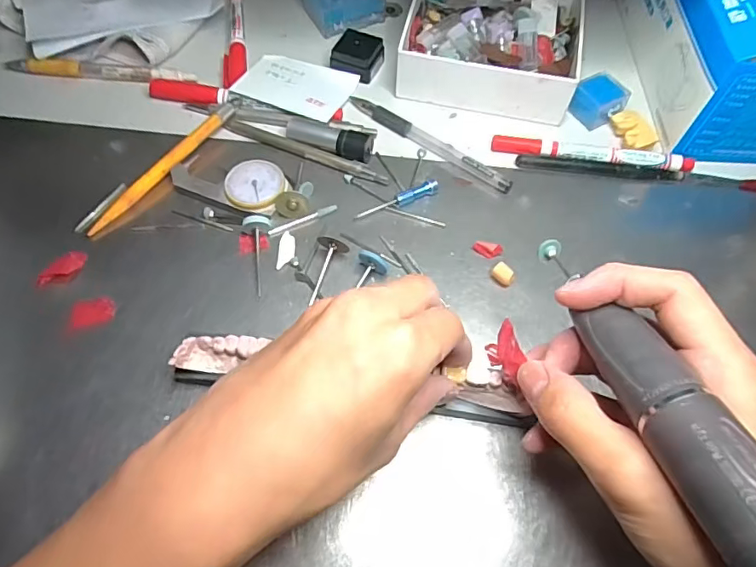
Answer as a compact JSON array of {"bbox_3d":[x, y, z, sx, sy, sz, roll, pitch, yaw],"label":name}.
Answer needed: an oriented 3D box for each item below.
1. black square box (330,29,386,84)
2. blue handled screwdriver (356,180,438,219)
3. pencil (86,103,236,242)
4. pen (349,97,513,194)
[{"bbox_3d":[-0.015,-0.176,0.394,0.032,0.017,0.032,24,63,11],"label":"black square box"},{"bbox_3d":[0.012,-0.054,0.333,0.058,0.009,0.007,-20,63,-13],"label":"blue handled screwdriver"},{"bbox_3d":[-0.139,-0.078,0.339,0.009,0.010,0.127,31,64,14],"label":"pencil"},{"bbox_3d":[0.035,-0.100,0.361,0.131,0.008,0.013,34,65,16],"label":"pen"}]

